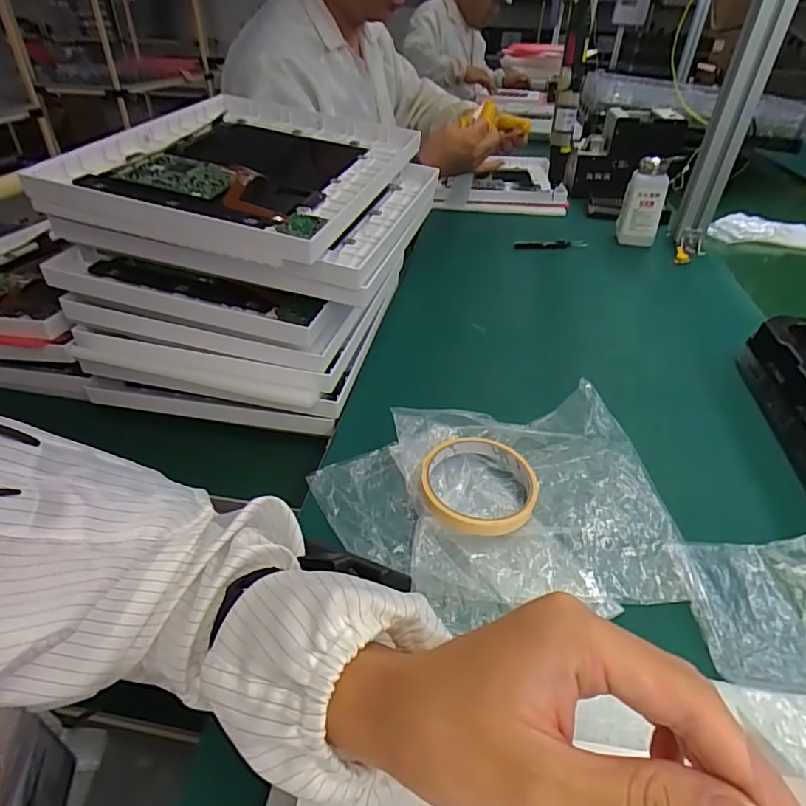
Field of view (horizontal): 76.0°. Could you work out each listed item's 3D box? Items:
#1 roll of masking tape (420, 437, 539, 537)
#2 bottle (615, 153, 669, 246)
[{"bbox_3d":[0.057,0.059,0.387,0.084,0.017,0.086,1,37,-1],"label":"roll of masking tape"},{"bbox_3d":[0.366,-0.299,0.789,0.061,0.130,0.044,14,39,15],"label":"bottle"}]

